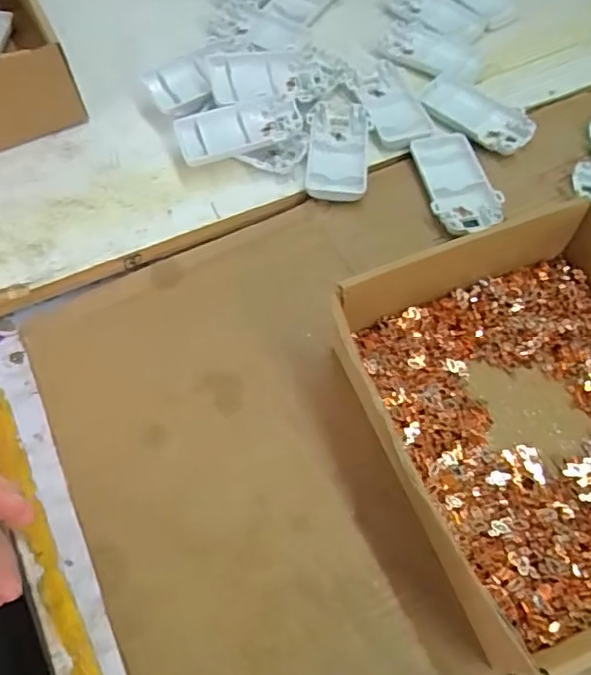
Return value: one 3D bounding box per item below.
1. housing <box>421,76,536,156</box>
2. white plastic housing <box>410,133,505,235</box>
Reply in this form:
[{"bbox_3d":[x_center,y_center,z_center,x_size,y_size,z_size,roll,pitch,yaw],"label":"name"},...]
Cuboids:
[{"bbox_3d":[0.149,-0.185,0.468,0.051,0.010,0.095,-39,68,-18],"label":"housing"},{"bbox_3d":[0.121,-0.119,0.433,0.048,0.015,0.088,-10,62,-5],"label":"white plastic housing"}]

